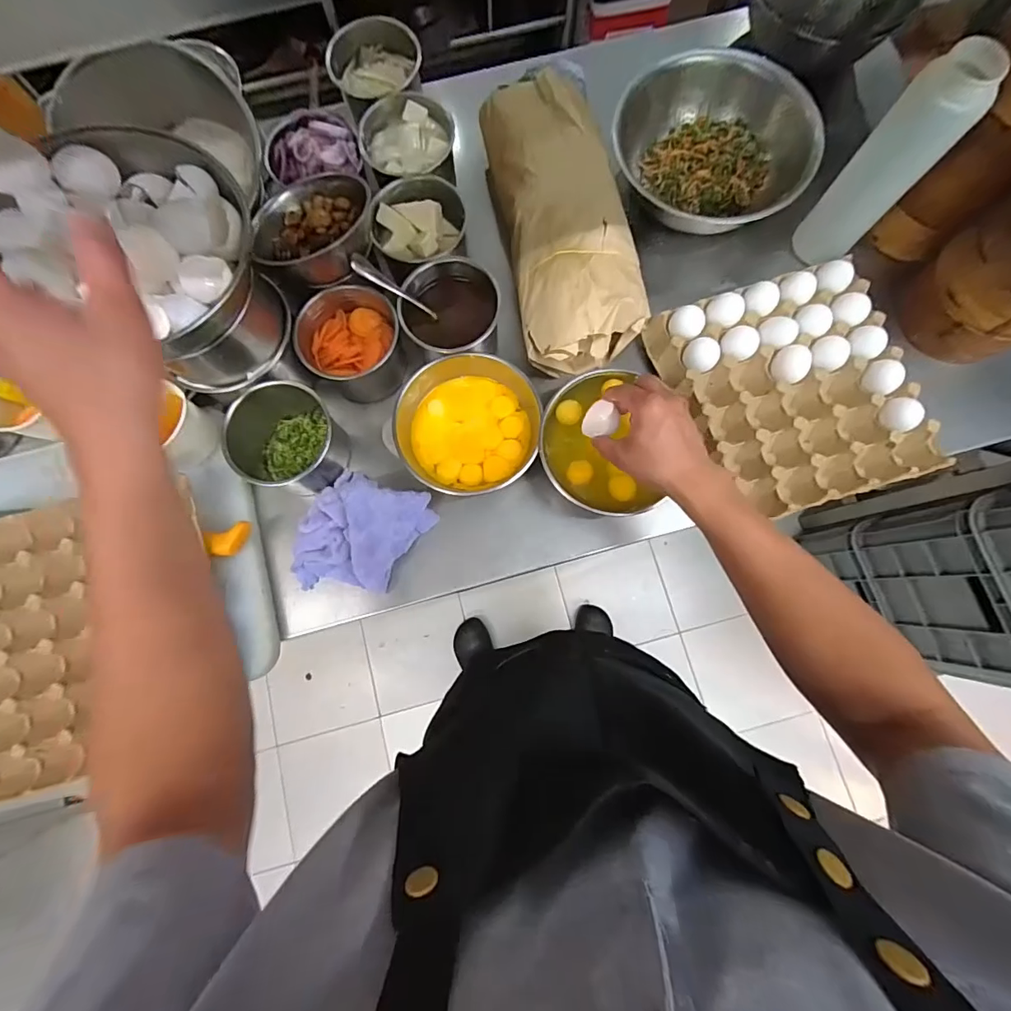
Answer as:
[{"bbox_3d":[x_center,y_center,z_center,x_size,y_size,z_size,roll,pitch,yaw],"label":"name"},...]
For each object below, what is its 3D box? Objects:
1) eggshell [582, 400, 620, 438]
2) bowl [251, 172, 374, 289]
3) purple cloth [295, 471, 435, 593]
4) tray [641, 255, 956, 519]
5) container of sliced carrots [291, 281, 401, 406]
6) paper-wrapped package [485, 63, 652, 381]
[{"bbox_3d":[0.100,-0.089,0.491,0.034,0.026,0.035,0,79,0],"label":"eggshell"},{"bbox_3d":[-0.222,-0.323,0.552,0.139,0.064,0.116,-40,82,-7],"label":"bowl"},{"bbox_3d":[-0.174,0.035,0.547,0.141,0.062,0.140,19,80,4],"label":"purple cloth"},{"bbox_3d":[0.350,-0.142,0.577,0.260,0.053,0.278,-17,80,-3],"label":"tray"},{"bbox_3d":[-0.187,-0.202,0.583,0.117,0.087,0.120,0,79,0],"label":"container of sliced carrots"},{"bbox_3d":[0.072,-0.369,0.601,0.148,0.096,0.388,-10,80,-2],"label":"paper-wrapped package"}]

